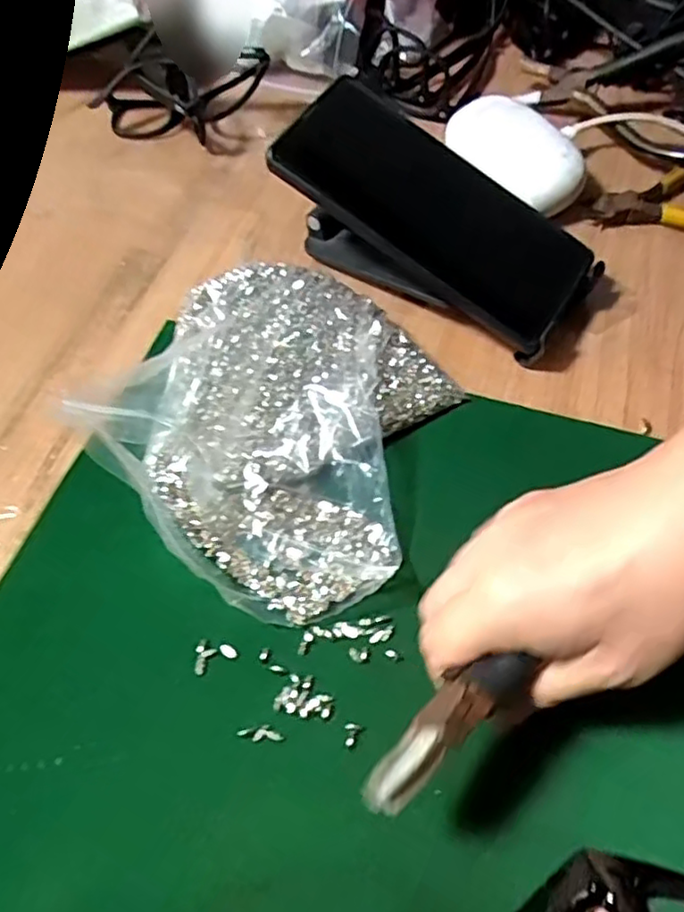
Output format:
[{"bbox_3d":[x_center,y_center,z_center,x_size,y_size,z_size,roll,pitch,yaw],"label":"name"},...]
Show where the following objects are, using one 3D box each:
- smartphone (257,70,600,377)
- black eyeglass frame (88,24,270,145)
[{"bbox_3d":[0.044,-0.113,0.373,0.165,0.065,0.079,35,65,3],"label":"smartphone"},{"bbox_3d":[-0.115,-0.246,0.466,0.120,0.046,0.064,23,62,17],"label":"black eyeglass frame"}]

